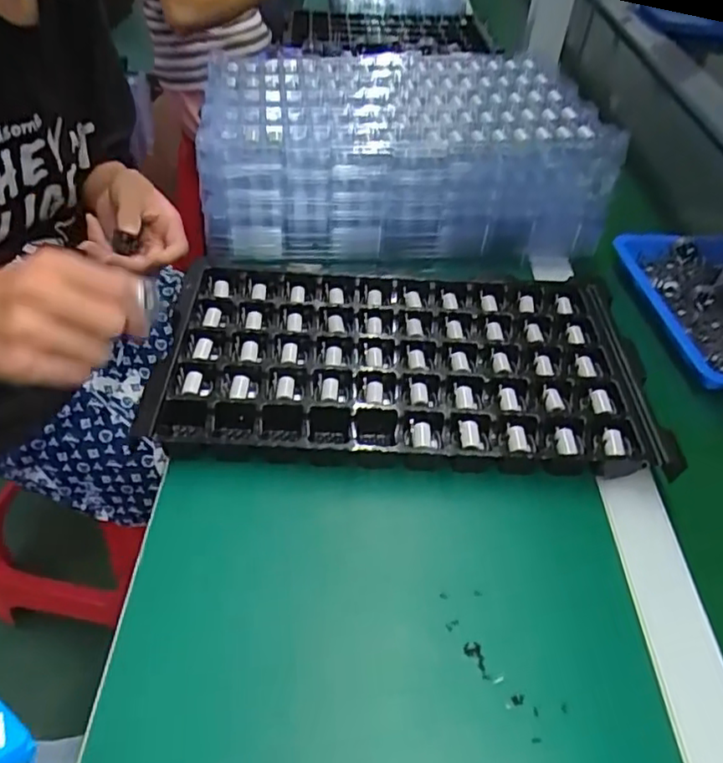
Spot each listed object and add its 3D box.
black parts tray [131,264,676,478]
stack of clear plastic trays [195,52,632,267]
[{"bbox_3d":[0.030,-0.016,0.492,0.359,0.030,0.193,5,43,-1],"label":"black parts tray"},{"bbox_3d":[0.028,-0.234,0.631,0.364,0.103,0.235,-6,44,-12],"label":"stack of clear plastic trays"}]

